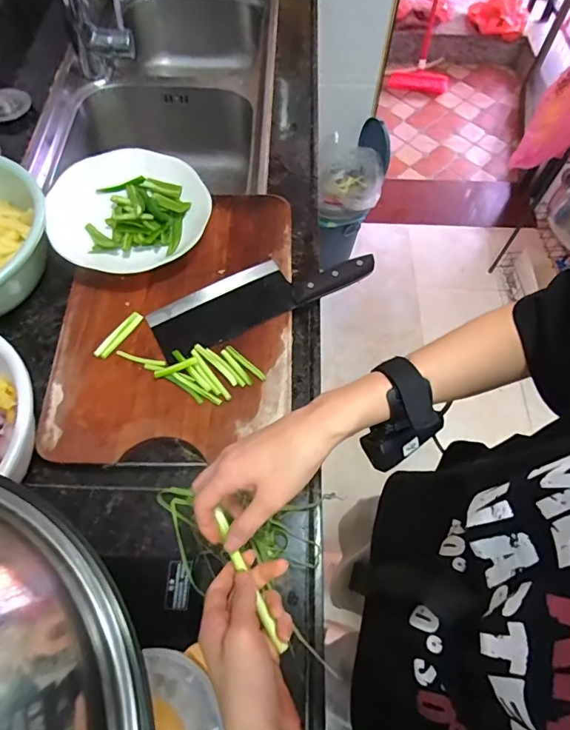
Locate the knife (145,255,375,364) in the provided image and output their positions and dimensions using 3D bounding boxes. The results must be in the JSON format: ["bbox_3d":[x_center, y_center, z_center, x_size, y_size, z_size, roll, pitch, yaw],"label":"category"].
[{"bbox_3d":[-0.029,-0.095,0.585,0.286,0.017,0.086,-24,66,-12],"label":"knife"}]

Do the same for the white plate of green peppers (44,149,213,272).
[{"bbox_3d":[-0.211,-0.207,0.622,0.212,0.041,0.179,-6,64,-4],"label":"white plate of green peppers"}]

